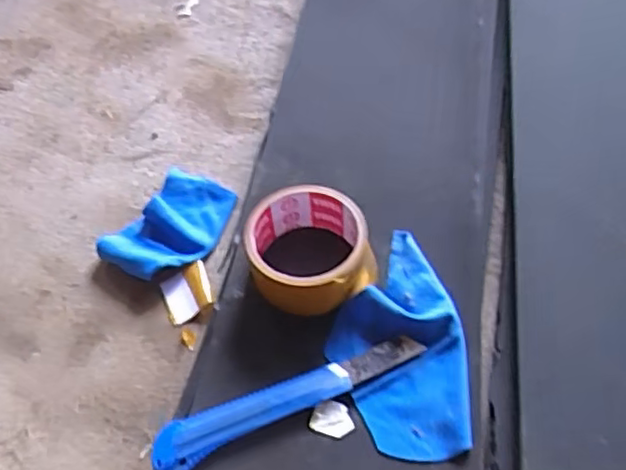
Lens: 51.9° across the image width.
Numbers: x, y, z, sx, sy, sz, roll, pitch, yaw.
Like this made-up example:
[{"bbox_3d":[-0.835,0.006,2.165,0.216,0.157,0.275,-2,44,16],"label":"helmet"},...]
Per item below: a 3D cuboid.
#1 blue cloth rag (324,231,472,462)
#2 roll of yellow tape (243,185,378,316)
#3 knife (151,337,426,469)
[{"bbox_3d":[0.059,0.073,0.449,0.089,0.024,0.162,-16,54,-7],"label":"blue cloth rag"},{"bbox_3d":[-0.002,0.012,0.473,0.089,0.045,0.090,-2,53,3],"label":"roll of yellow tape"},{"bbox_3d":[-0.016,0.107,0.431,0.186,0.012,0.030,-24,55,-13],"label":"knife"}]

